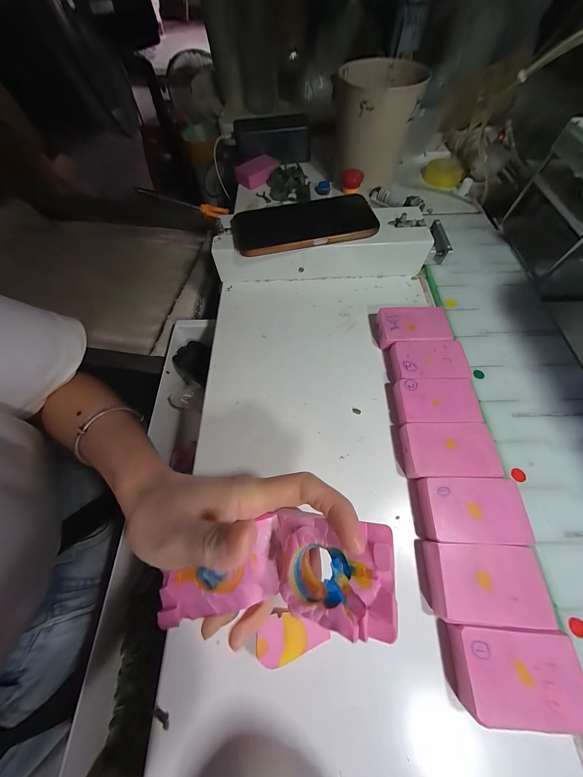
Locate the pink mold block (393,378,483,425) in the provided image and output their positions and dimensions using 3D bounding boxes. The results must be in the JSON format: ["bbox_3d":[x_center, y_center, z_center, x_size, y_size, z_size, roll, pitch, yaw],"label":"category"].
[{"bbox_3d":[0.131,0.013,0.232,0.069,0.014,0.043,-1,63,2],"label":"pink mold block"}]

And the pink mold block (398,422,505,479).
[{"bbox_3d":[0.132,0.053,0.212,0.071,0.014,0.044,-1,63,2],"label":"pink mold block"}]

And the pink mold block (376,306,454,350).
[{"bbox_3d":[0.130,-0.065,0.271,0.068,0.021,0.044,-1,63,2],"label":"pink mold block"}]

